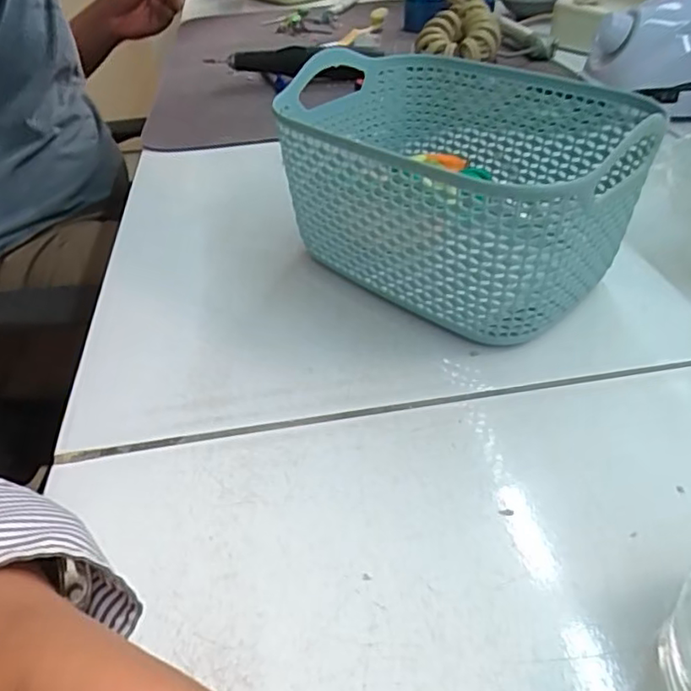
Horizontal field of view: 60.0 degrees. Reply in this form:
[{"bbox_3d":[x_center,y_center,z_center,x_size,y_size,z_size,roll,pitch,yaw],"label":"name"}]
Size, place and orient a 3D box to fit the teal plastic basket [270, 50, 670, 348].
[{"bbox_3d":[0.051,-0.075,0.297,0.161,0.086,0.116,29,51,34],"label":"teal plastic basket"}]

